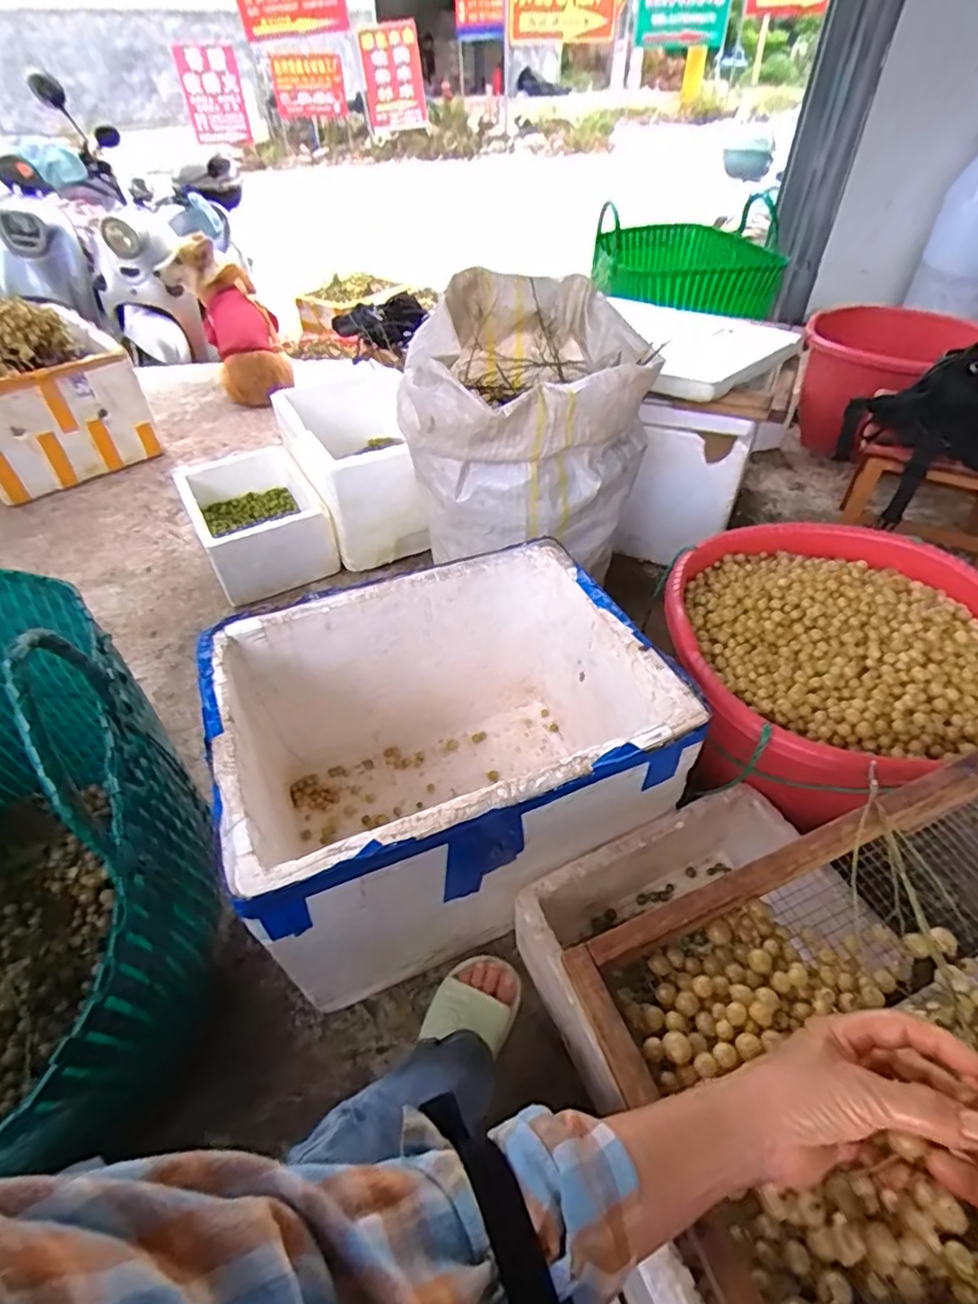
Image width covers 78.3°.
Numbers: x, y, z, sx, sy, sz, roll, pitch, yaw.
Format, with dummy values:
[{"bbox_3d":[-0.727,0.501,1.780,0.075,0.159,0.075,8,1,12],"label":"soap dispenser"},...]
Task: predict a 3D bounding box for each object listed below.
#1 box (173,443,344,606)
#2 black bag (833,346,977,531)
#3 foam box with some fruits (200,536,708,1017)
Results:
[{"bbox_3d":[-0.525,-0.302,1.354,0.241,0.151,0.380,-24,49,-20],"label":"box"},{"bbox_3d":[0.823,-0.402,1.129,0.099,0.304,0.309,-32,53,-27],"label":"black bag"},{"bbox_3d":[-0.056,0.145,0.796,0.481,0.339,0.368,-18,48,-16],"label":"foam box with some fruits"}]

